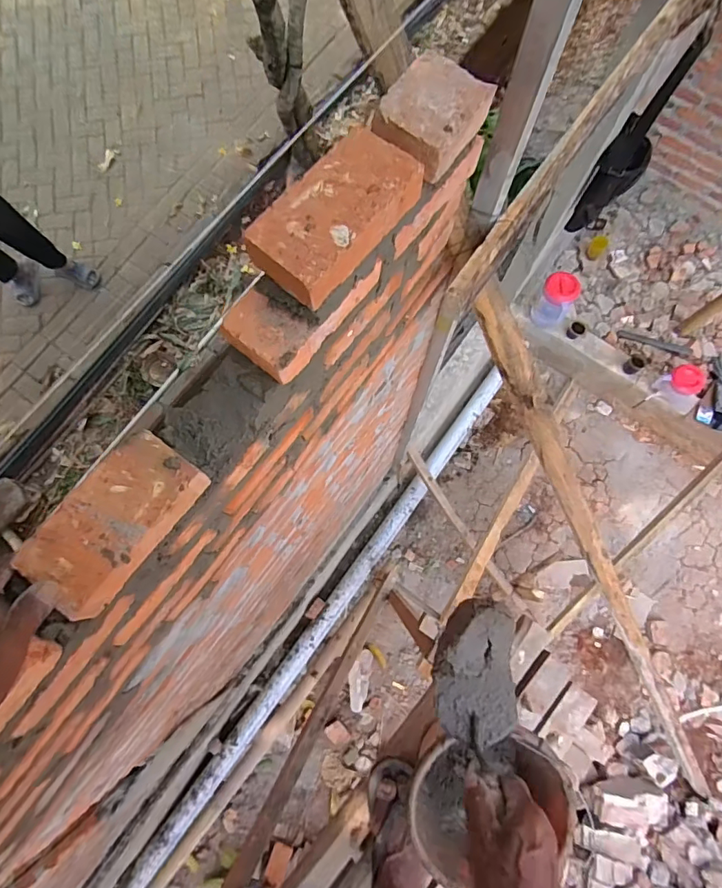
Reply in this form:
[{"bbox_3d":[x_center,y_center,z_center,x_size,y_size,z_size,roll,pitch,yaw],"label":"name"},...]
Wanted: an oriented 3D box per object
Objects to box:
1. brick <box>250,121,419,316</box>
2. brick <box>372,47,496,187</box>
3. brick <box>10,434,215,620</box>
[{"bbox_3d":[-0.026,-0.200,0.432,0.078,0.040,0.167,38,78,9],"label":"brick"},{"bbox_3d":[0.066,-0.313,0.464,0.078,0.037,0.097,37,78,9],"label":"brick"},{"bbox_3d":[-0.214,0.066,0.425,0.073,0.044,0.149,36,78,8],"label":"brick"}]

